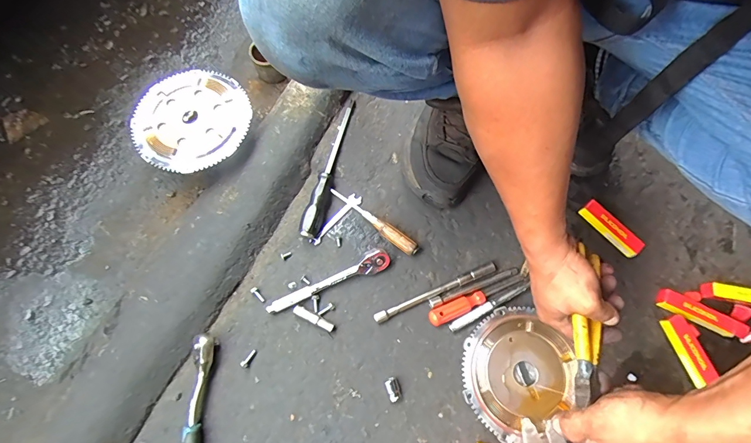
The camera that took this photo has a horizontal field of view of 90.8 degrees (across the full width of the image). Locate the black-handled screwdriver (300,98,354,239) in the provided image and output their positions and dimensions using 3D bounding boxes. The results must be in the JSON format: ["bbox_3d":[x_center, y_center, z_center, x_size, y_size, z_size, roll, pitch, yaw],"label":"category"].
[{"bbox_3d":[-0.081,-0.095,0.620,0.027,0.031,0.255,12,73,2],"label":"black-handled screwdriver"}]

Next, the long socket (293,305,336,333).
[{"bbox_3d":[-0.092,0.147,0.559,0.068,0.016,0.014,27,75,7],"label":"long socket"}]

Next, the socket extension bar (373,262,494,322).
[{"bbox_3d":[0.095,0.110,0.578,0.207,0.014,0.015,-23,75,-8],"label":"socket extension bar"}]

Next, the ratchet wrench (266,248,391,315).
[{"bbox_3d":[-0.072,0.089,0.568,0.196,0.028,0.032,-21,75,-7],"label":"ratchet wrench"}]

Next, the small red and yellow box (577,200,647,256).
[{"bbox_3d":[0.389,0.010,0.611,0.028,0.023,0.106,-40,78,-12],"label":"small red and yellow box"}]

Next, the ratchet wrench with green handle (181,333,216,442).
[{"bbox_3d":[-0.247,0.262,0.511,0.027,0.028,0.200,1,73,-1],"label":"ratchet wrench with green handle"}]

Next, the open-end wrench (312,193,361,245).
[{"bbox_3d":[-0.064,-0.005,0.610,0.020,0.012,0.107,38,76,10],"label":"open-end wrench"}]

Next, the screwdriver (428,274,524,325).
[{"bbox_3d":[0.157,0.116,0.568,0.164,0.023,0.026,-23,75,-8],"label":"screwdriver"}]

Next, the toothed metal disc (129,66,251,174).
[{"bbox_3d":[-0.296,-0.169,0.589,0.202,0.027,0.181,35,74,17],"label":"toothed metal disc"}]

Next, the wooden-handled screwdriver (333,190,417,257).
[{"bbox_3d":[-0.004,-0.002,0.604,0.169,0.027,0.022,38,76,9],"label":"wooden-handled screwdriver"}]

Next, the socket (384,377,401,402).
[{"bbox_3d":[0.026,0.241,0.533,0.020,0.021,0.031,-20,75,-7],"label":"socket"}]

